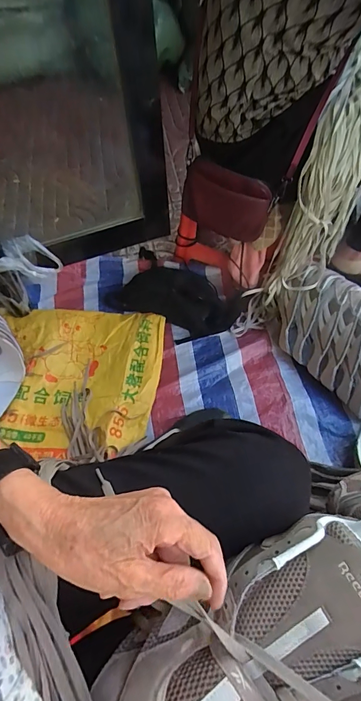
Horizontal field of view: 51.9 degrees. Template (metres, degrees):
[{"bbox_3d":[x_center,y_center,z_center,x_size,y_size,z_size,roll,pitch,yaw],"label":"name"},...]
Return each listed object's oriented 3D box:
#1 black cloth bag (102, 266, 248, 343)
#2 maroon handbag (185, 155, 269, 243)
[{"bbox_3d":[-0.019,-0.147,0.967,0.334,0.072,0.184,26,65,16],"label":"black cloth bag"},{"bbox_3d":[0.093,-0.310,0.785,0.192,0.129,0.041,26,65,16],"label":"maroon handbag"}]

